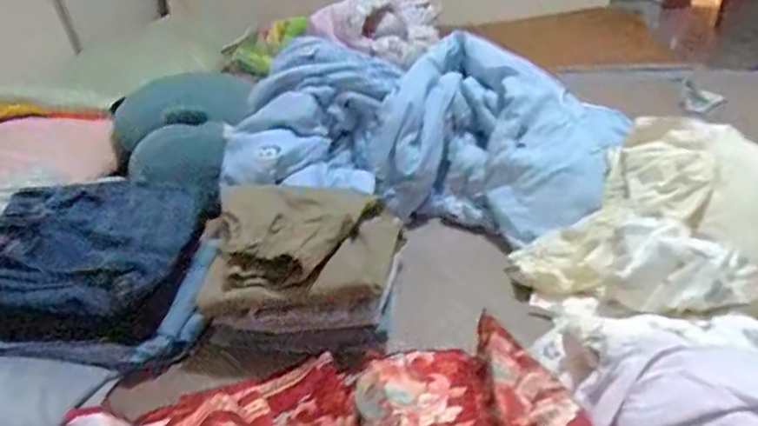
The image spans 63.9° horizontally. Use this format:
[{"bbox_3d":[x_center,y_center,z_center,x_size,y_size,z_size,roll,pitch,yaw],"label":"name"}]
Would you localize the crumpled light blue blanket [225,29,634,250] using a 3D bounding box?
[{"bbox_3d":[0.085,-0.146,1.068,0.592,0.226,0.400,1,28,9],"label":"crumpled light blue blanket"}]

